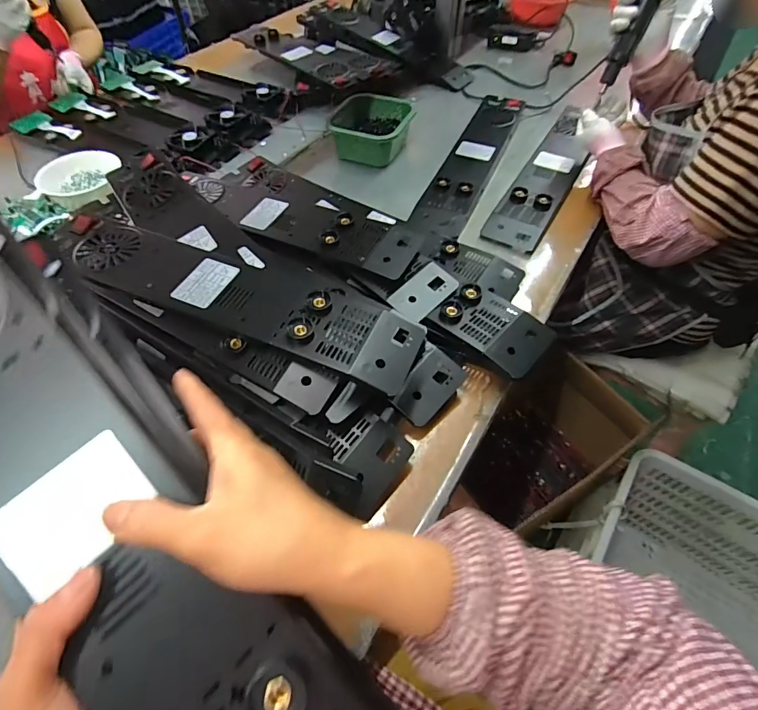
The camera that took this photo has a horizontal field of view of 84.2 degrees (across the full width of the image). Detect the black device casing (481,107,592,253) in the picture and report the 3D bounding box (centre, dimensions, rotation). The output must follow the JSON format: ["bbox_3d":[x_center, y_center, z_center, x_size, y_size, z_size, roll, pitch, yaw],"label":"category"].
[{"bbox_3d":[0.342,-0.370,0.829,0.109,0.039,0.506,26,59,18],"label":"black device casing"}]

